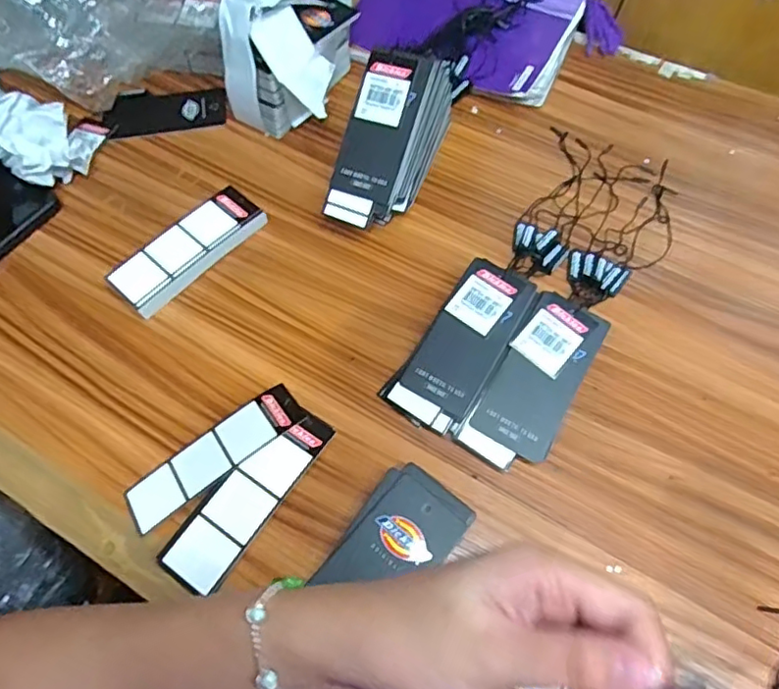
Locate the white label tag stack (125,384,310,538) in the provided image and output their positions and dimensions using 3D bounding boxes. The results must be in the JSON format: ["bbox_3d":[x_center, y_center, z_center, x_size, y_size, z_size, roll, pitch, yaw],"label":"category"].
[{"bbox_3d":[-0.109,0.070,0.375,0.118,0.006,0.035,-37,56,-10],"label":"white label tag stack"}]

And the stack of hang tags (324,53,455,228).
[{"bbox_3d":[0.001,-0.156,0.454,0.058,0.089,0.136,19,63,12],"label":"stack of hang tags"}]

